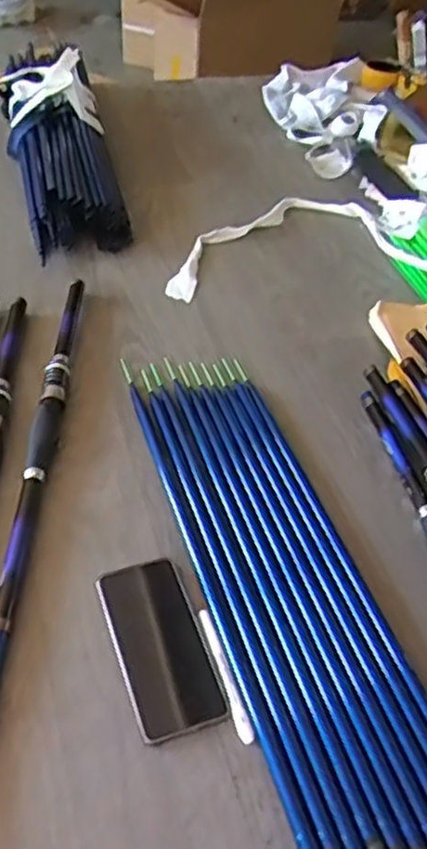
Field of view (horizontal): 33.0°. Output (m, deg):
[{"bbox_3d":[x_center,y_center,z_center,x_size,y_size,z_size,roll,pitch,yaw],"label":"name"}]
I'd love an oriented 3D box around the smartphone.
[{"bbox_3d":[-0.048,0.193,0.640,0.077,0.008,0.162,-13,48,-18],"label":"smartphone"}]

